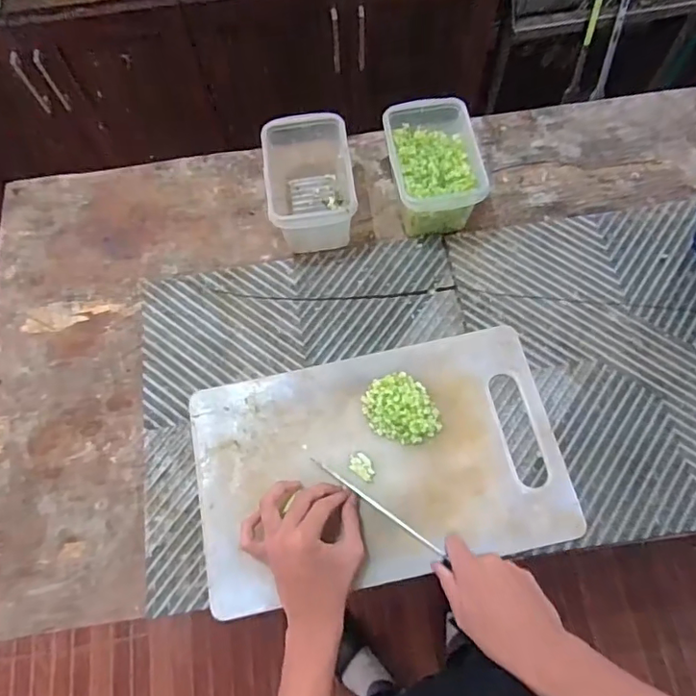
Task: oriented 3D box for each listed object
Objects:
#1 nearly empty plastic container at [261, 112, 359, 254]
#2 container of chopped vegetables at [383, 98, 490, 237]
[{"bbox_3d":[-0.047,-0.199,0.695,0.103,0.115,0.155,-7,67,0],"label":"nearly empty plastic container"},{"bbox_3d":[0.106,-0.223,0.693,0.104,0.099,0.155,-11,67,-1],"label":"container of chopped vegetables"}]

